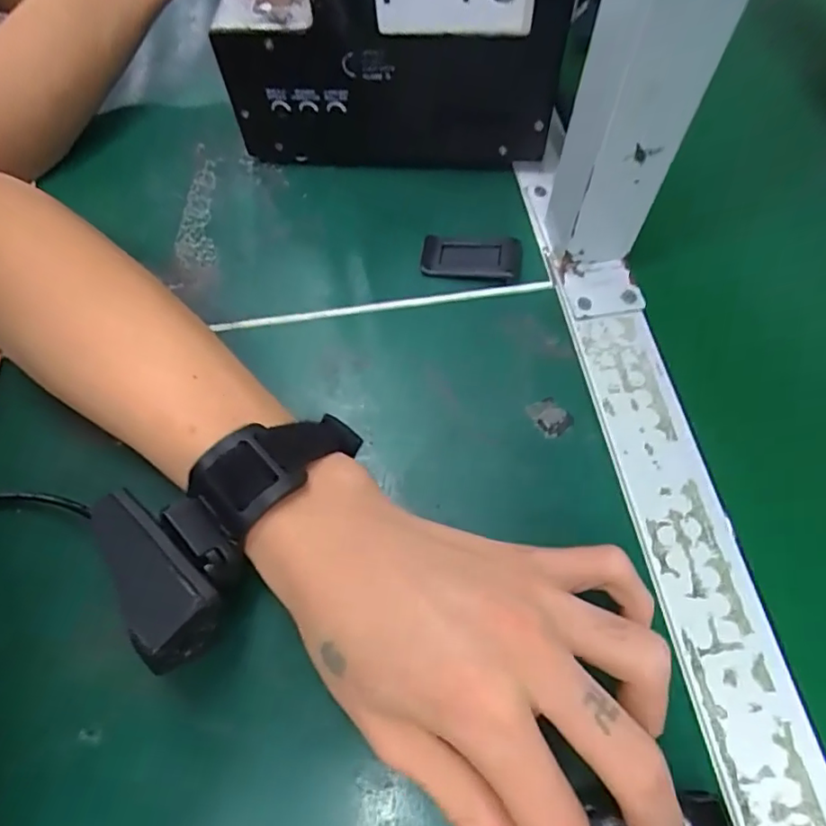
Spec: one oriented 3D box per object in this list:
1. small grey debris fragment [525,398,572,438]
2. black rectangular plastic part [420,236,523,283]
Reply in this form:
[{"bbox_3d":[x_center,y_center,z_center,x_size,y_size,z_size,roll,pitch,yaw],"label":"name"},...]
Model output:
[{"bbox_3d":[0.067,0.001,0.274,0.017,0.005,0.020,-34,67,-15],"label":"small grey debris fragment"},{"bbox_3d":[0.032,-0.087,0.316,0.055,0.008,0.029,8,64,6],"label":"black rectangular plastic part"}]

